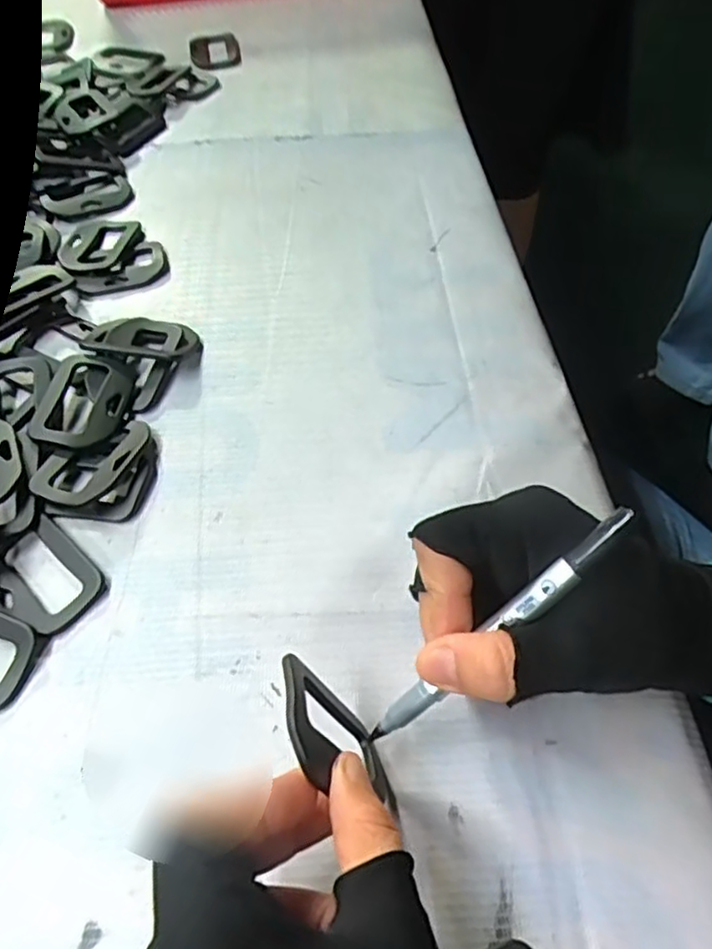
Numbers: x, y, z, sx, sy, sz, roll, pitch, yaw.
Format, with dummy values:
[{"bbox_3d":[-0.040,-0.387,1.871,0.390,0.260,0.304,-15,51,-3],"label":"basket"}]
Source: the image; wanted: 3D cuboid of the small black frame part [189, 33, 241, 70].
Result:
[{"bbox_3d":[-0.126,-0.380,0.591,0.043,0.006,0.063,-10,55,-4],"label":"small black frame part"}]

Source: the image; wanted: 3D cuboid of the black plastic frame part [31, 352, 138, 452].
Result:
[{"bbox_3d":[-0.143,-0.038,0.346,0.043,0.013,0.060,8,56,8],"label":"black plastic frame part"}]

